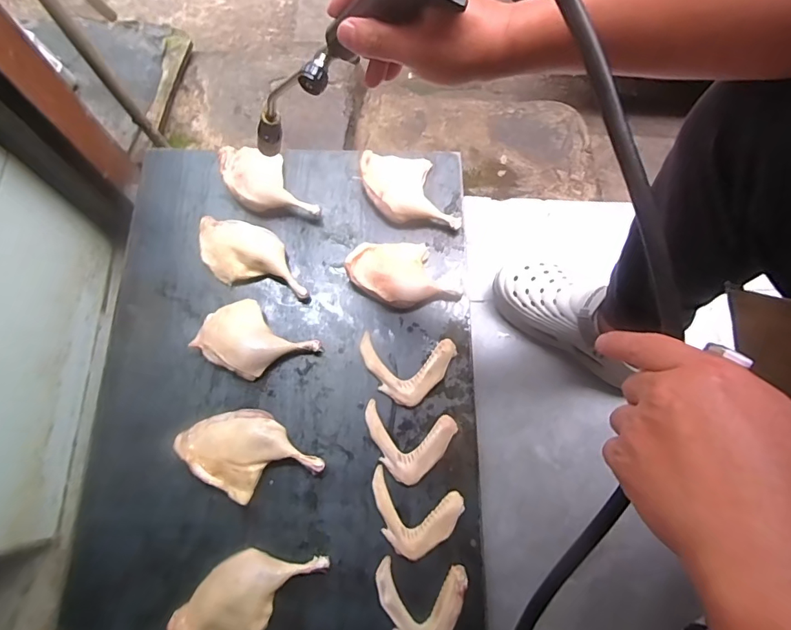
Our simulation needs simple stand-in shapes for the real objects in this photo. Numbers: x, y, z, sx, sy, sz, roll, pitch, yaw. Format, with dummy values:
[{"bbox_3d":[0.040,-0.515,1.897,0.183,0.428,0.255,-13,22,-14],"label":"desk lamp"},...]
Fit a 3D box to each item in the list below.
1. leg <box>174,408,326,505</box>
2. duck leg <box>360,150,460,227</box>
[{"bbox_3d":[-0.182,0.173,0.568,0.158,0.041,0.107,39,75,11],"label":"leg"},{"bbox_3d":[0.019,-0.184,0.684,0.109,0.033,0.145,-19,73,-7],"label":"duck leg"}]

